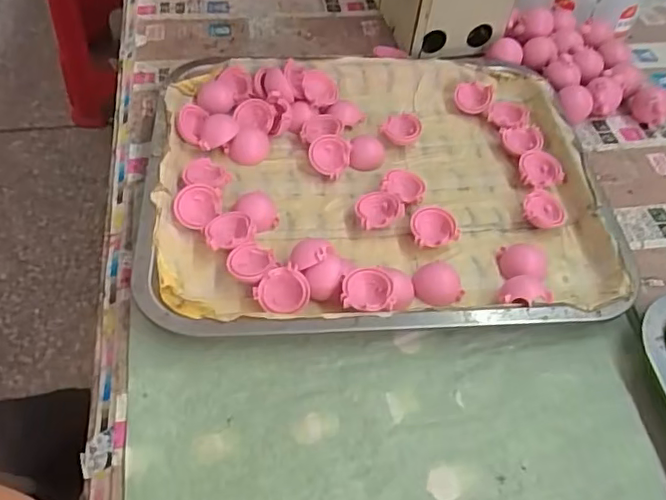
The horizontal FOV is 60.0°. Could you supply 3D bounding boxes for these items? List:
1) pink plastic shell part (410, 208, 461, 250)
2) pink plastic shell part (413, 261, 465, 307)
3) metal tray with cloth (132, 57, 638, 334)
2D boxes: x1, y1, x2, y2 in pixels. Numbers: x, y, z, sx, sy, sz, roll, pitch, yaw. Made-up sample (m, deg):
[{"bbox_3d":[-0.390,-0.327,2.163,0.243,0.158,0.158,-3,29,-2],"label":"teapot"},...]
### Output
[{"bbox_3d":[0.065,-0.013,0.377,0.029,0.014,0.027,-6,55,-7],"label":"pink plastic shell part"},{"bbox_3d":[0.064,0.021,0.353,0.028,0.010,0.028,1,54,-2],"label":"pink plastic shell part"},{"bbox_3d":[0.027,-0.049,0.393,0.290,0.026,0.233,-2,54,-4],"label":"metal tray with cloth"}]

